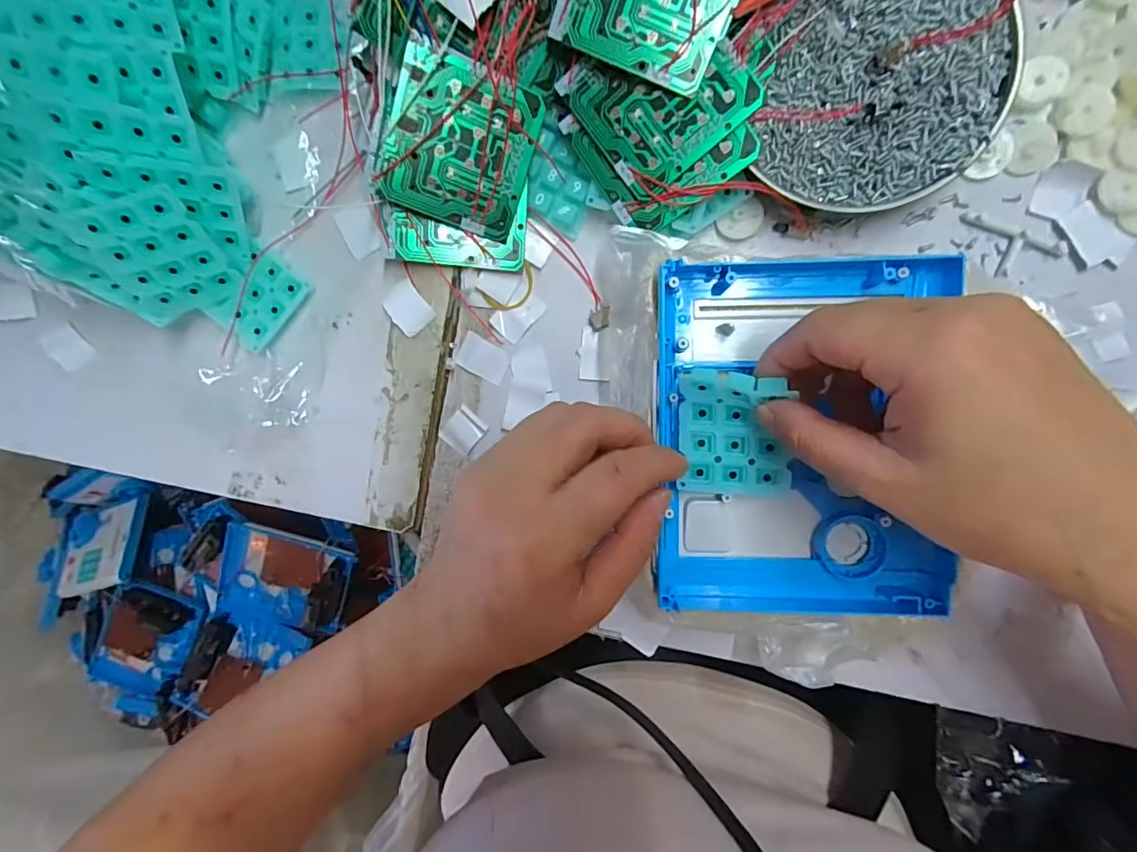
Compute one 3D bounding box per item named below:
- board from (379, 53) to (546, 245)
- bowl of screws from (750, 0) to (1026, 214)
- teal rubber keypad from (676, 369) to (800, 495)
[{"bbox_3d":[-0.051,-0.137,0.247,0.066,0.004,0.070,14,108,-20],"label":"board"},{"bbox_3d":[0.150,-0.170,0.237,0.110,0.021,0.126,3,94,5],"label":"bowl of screws"},{"bbox_3d":[0.075,0.004,0.227,0.047,0.013,0.057,2,108,18],"label":"teal rubber keypad"}]

